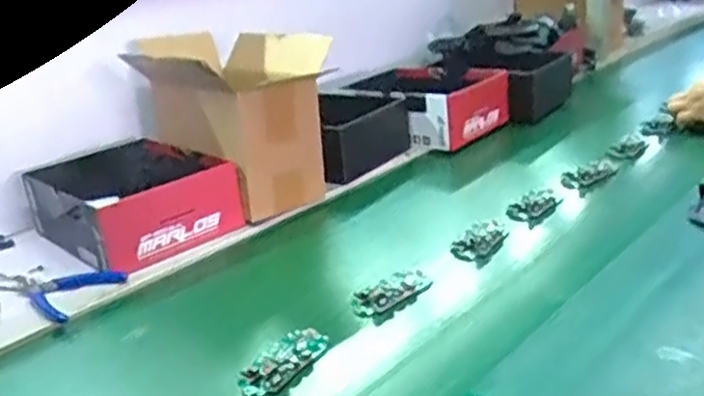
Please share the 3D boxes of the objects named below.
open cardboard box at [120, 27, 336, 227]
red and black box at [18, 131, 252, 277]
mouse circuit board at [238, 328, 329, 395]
[{"bbox_3d":[-0.177,-0.120,1.030,0.196,0.201,0.304,-20,27,-32],"label":"open cardboard box"},{"bbox_3d":[-0.298,-0.006,0.948,0.190,0.089,0.266,-23,29,-37],"label":"red and black box"},{"bbox_3d":[-0.062,0.149,0.653,0.052,0.011,0.102,8,26,27],"label":"mouse circuit board"}]

